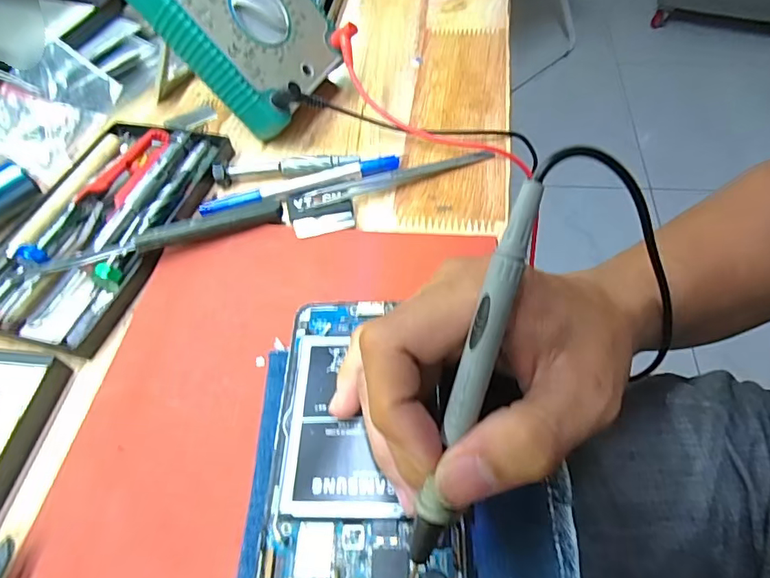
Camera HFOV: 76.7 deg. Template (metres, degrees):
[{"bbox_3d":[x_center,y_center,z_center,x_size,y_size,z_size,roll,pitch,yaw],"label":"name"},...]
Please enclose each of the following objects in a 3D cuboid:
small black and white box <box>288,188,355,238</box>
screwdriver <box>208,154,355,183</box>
[{"bbox_3d":[-0.040,-0.048,0.304,0.039,0.005,0.036,-9,55,-2],"label":"small black and white box"},{"bbox_3d":[-0.066,-0.081,0.325,0.095,0.010,0.011,-6,55,0],"label":"screwdriver"}]

